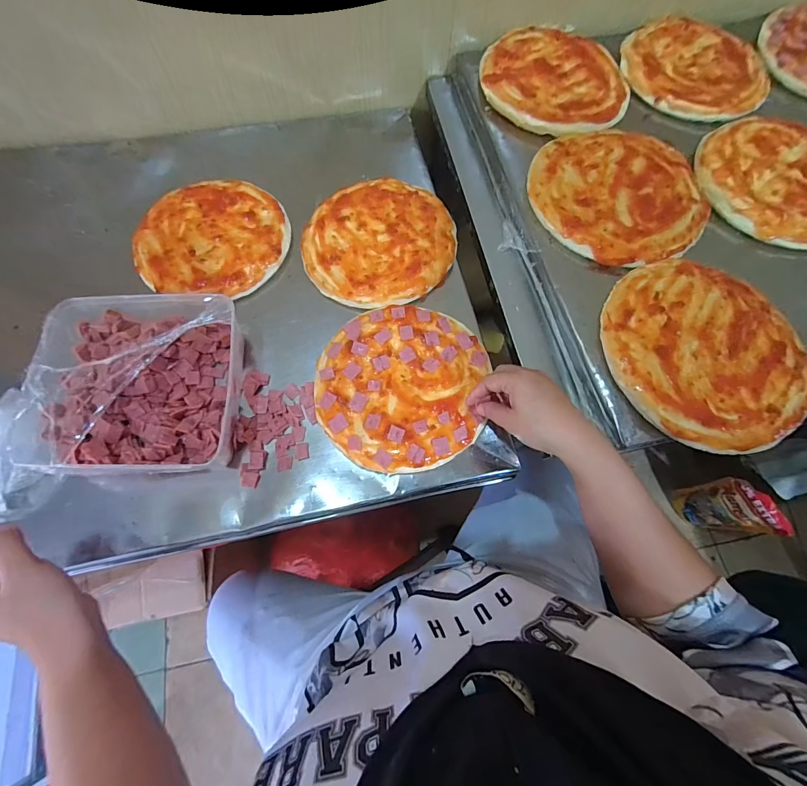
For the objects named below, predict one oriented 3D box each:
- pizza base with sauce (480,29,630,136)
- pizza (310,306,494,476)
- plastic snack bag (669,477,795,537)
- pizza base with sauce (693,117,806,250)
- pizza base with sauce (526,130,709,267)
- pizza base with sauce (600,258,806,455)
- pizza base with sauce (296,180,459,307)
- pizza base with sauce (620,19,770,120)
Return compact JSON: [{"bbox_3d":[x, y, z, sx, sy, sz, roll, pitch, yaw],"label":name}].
[{"bbox_3d":[0.201,-0.422,0.502,0.188,0.010,0.187,0,70,0],"label":"pizza base with sauce"},{"bbox_3d":[-0.006,-0.011,0.431,0.188,0.015,0.191,0,70,0],"label":"pizza"},{"bbox_3d":[0.823,0.301,0.973,0.046,0.263,0.144,-37,76,-13],"label":"plastic snack bag"},{"bbox_3d":[0.457,-0.262,0.454,0.183,0.011,0.178,0,70,0],"label":"pizza base with sauce"},{"bbox_3d":[0.248,-0.234,0.437,0.191,0.010,0.186,0,70,0],"label":"pizza base with sauce"},{"bbox_3d":[0.298,-0.045,0.371,0.187,0.008,0.199,-16,71,-6],"label":"pizza base with sauce"},{"bbox_3d":[-0.033,-0.204,0.494,0.193,0.009,0.188,-16,71,-6],"label":"pizza base with sauce"},{"bbox_3d":[0.406,-0.455,0.522,0.193,0.010,0.177,0,70,0],"label":"pizza base with sauce"}]

